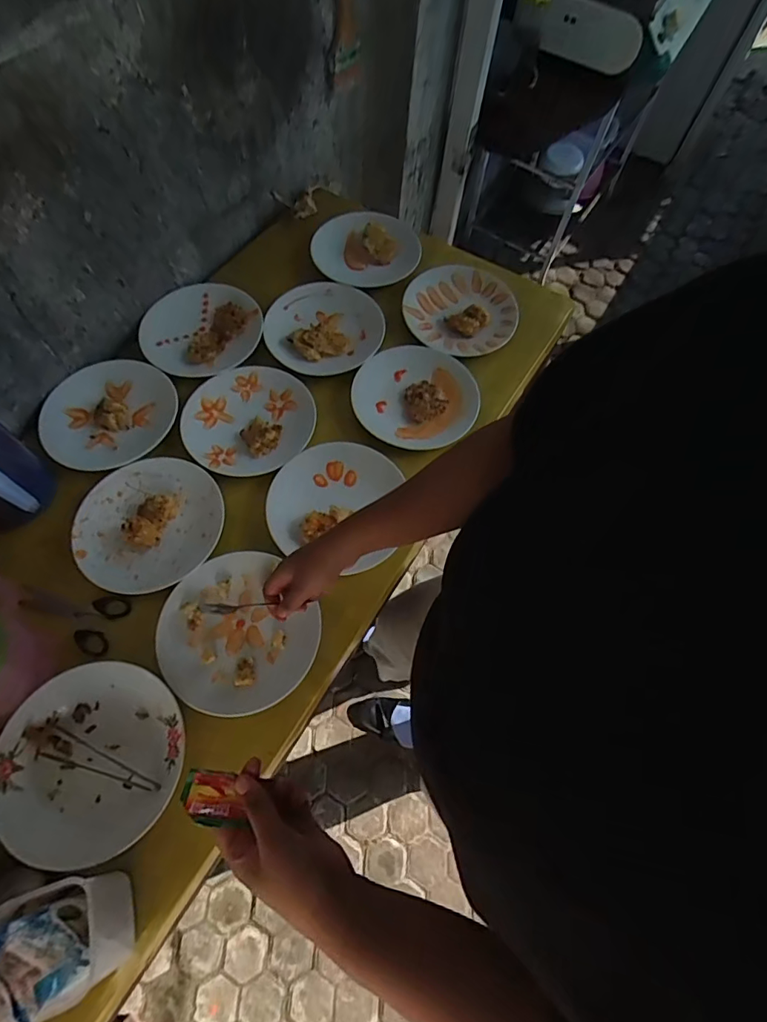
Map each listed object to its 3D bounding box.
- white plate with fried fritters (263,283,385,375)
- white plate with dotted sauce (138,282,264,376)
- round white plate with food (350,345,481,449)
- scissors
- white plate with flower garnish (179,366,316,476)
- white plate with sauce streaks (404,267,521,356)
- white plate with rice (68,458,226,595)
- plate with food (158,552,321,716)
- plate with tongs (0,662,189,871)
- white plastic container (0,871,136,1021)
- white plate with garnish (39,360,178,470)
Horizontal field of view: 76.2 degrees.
[{"bbox_3d":[-0.107,-0.330,0.887,0.206,0.028,0.210,1,67,-2],"label":"white plate with fried fritters"},{"bbox_3d":[-0.330,-0.327,0.883,0.204,0.024,0.209,1,67,-2],"label":"white plate with dotted sauce"},{"bbox_3d":[0.057,-0.193,0.822,0.209,0.025,0.200,1,67,-2],"label":"round white plate with food"},{"bbox_3d":[-0.426,0.136,0.661,0.154,0.014,0.074,18,67,5],"label":"scissors"},{"bbox_3d":[-0.216,-0.152,0.789,0.200,0.021,0.207,1,67,-2],"label":"white plate with flower garnish"},{"bbox_3d":[0.155,-0.381,0.921,0.218,0.042,0.196,-35,73,-16],"label":"white plate with sauce streaks"},{"bbox_3d":[-0.337,0.014,0.698,0.201,0.027,0.202,1,67,-2],"label":"white plate with rice"},{"bbox_3d":[-0.193,0.156,0.634,0.186,0.021,0.197,1,67,-2],"label":"plate with food"},{"bbox_3d":[-0.333,0.283,0.559,0.202,0.022,0.195,1,67,-2],"label":"plate with tongs"},{"bbox_3d":[-0.303,0.395,0.445,0.087,0.111,0.087,-14,68,-8],"label":"white plastic container"},{"bbox_3d":[-0.445,-0.155,0.793,0.212,0.039,0.199,1,67,-2],"label":"white plate with garnish"}]

